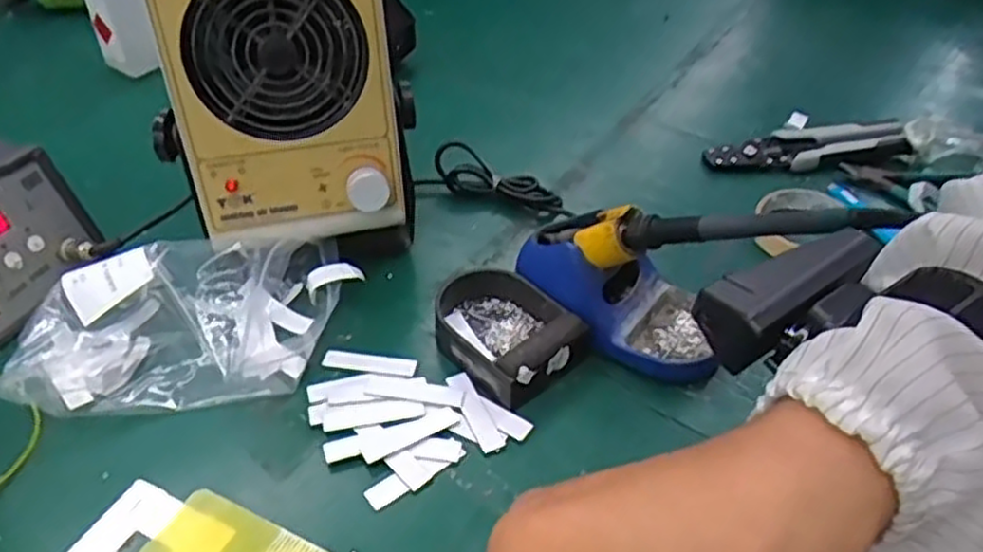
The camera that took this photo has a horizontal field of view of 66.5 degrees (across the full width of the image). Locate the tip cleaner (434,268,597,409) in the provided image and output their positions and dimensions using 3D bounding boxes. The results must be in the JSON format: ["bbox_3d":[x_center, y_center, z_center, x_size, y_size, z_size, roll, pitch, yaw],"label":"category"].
[{"bbox_3d":[0.005,0.035,0.523,0.079,0.035,0.113,-32,51,-29],"label":"tip cleaner"}]

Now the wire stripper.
[{"bbox_3d":[0.296,-0.122,0.697,0.198,0.017,0.048,-8,44,-10],"label":"wire stripper"}]

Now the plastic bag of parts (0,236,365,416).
[{"bbox_3d":[-0.207,0.025,0.509,0.217,0.063,0.121,-9,43,-8],"label":"plastic bag of parts"}]

